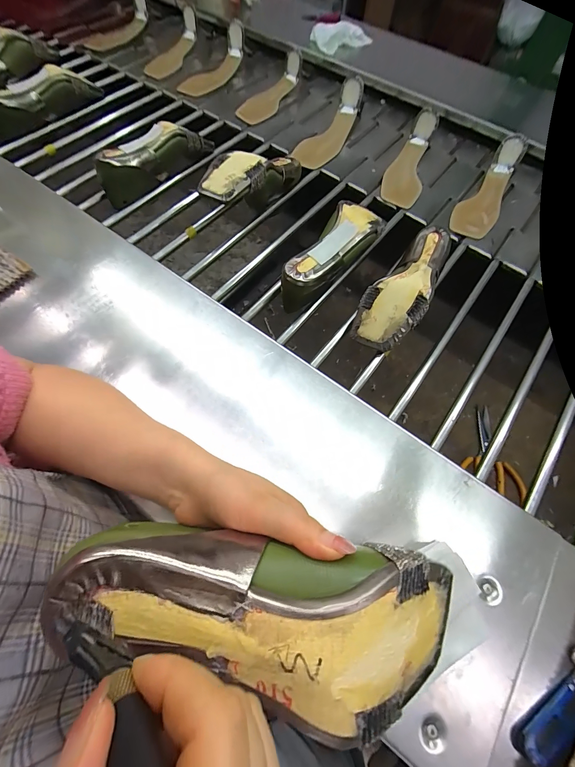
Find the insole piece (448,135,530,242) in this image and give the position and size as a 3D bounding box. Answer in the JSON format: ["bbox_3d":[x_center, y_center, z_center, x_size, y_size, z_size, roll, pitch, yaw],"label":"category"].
[{"bbox_3d":[0.370,-0.353,0.589,0.074,0.049,0.216,29,82,19],"label":"insole piece"}]

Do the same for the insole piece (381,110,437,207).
[{"bbox_3d":[0.234,-0.425,0.616,0.077,0.055,0.209,19,80,13],"label":"insole piece"}]

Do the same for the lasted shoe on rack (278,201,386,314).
[{"bbox_3d":[0.067,-0.208,0.493,0.079,0.069,0.217,39,84,23],"label":"lasted shoe on rack"}]

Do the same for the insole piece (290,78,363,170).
[{"bbox_3d":[0.082,-0.516,0.650,0.067,0.058,0.214,32,84,20],"label":"insole piece"}]

